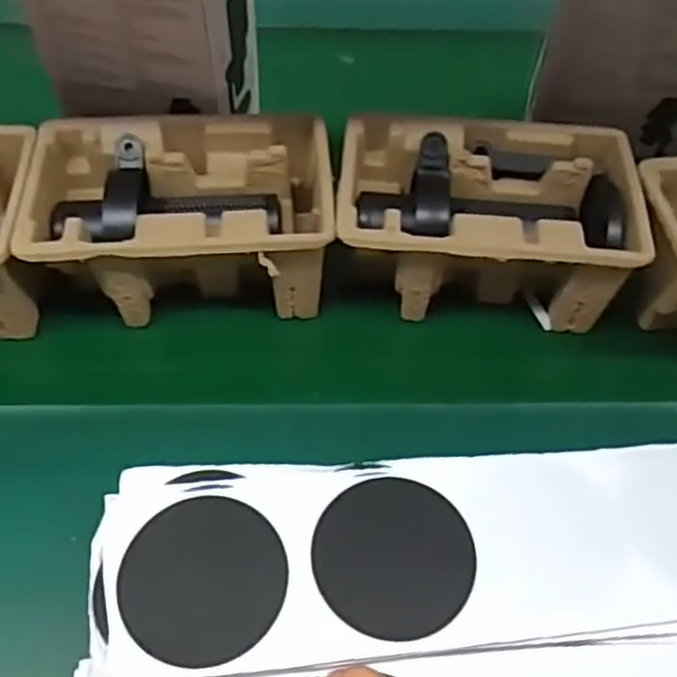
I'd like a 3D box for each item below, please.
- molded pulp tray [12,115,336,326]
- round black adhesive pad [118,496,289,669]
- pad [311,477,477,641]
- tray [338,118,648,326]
[{"bbox_3d":[-0.121,-0.098,0.575,0.225,0.094,0.148,0,56,-5],"label":"molded pulp tray"},{"bbox_3d":[-0.077,0.137,0.411,0.091,0.004,0.092,-4,56,-8],"label":"round black adhesive pad"},{"bbox_3d":[0.033,0.127,0.422,0.090,0.004,0.090,0,58,-1],"label":"pad"},{"bbox_3d":[0.112,-0.096,0.579,0.222,0.100,0.139,4,55,-3],"label":"tray"}]

